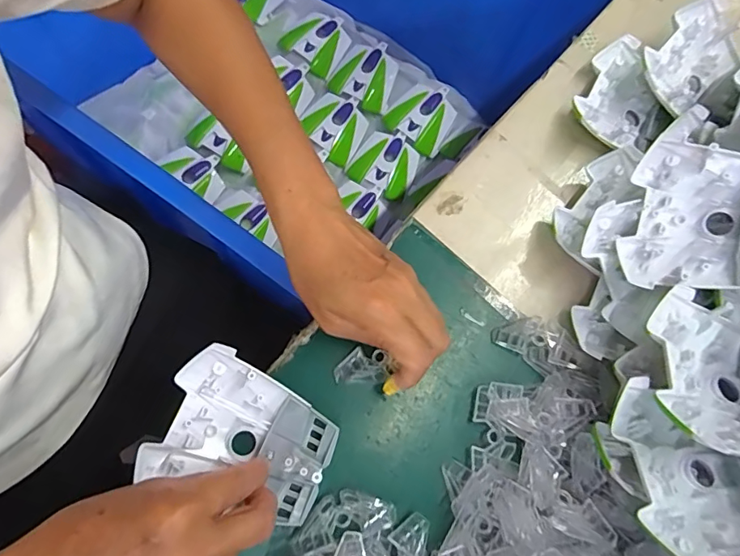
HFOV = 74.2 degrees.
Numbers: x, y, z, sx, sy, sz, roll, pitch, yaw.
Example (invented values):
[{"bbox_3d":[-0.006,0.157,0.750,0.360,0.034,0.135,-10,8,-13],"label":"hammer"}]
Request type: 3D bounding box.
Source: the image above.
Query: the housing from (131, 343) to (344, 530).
[{"bbox_3d":[-0.079,0.102,0.315,0.106,0.034,0.084,22,72,6],"label":"housing"}]

